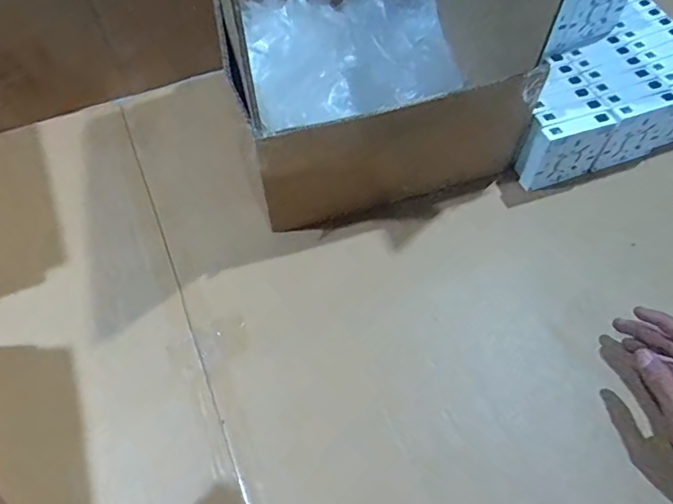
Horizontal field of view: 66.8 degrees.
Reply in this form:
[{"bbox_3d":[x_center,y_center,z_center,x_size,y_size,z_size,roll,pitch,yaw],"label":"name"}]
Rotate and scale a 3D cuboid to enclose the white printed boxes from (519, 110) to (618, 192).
[{"bbox_3d":[0.266,-0.116,0.587,0.097,0.082,0.023,-18,59,-10],"label":"white printed boxes"}]

